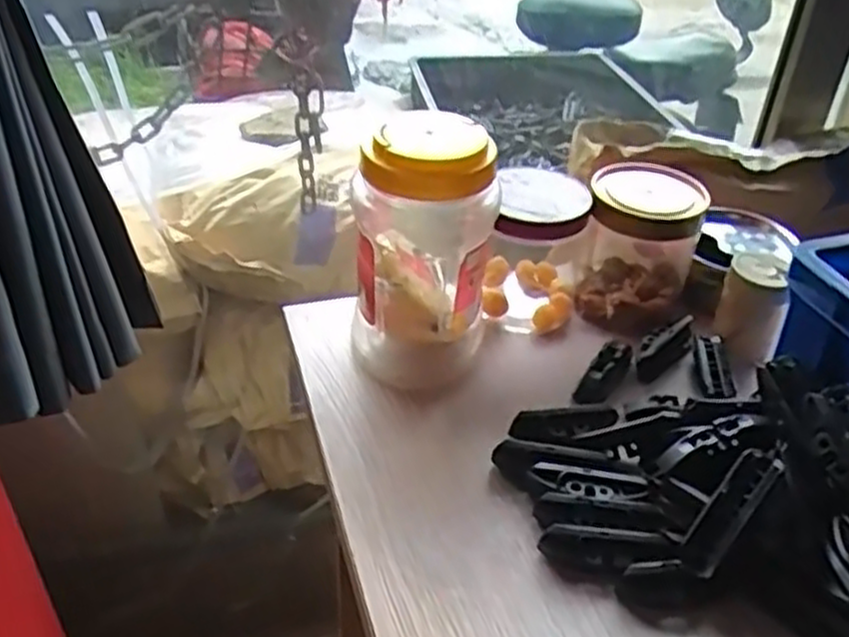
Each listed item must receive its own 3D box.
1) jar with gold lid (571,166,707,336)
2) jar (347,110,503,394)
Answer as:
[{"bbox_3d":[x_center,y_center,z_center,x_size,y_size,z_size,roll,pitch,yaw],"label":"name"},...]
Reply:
[{"bbox_3d":[0.168,-0.059,0.627,0.082,0.106,0.094,10,38,11],"label":"jar with gold lid"},{"bbox_3d":[-0.002,-0.045,0.537,0.093,0.171,0.098,1,37,-1],"label":"jar"}]

